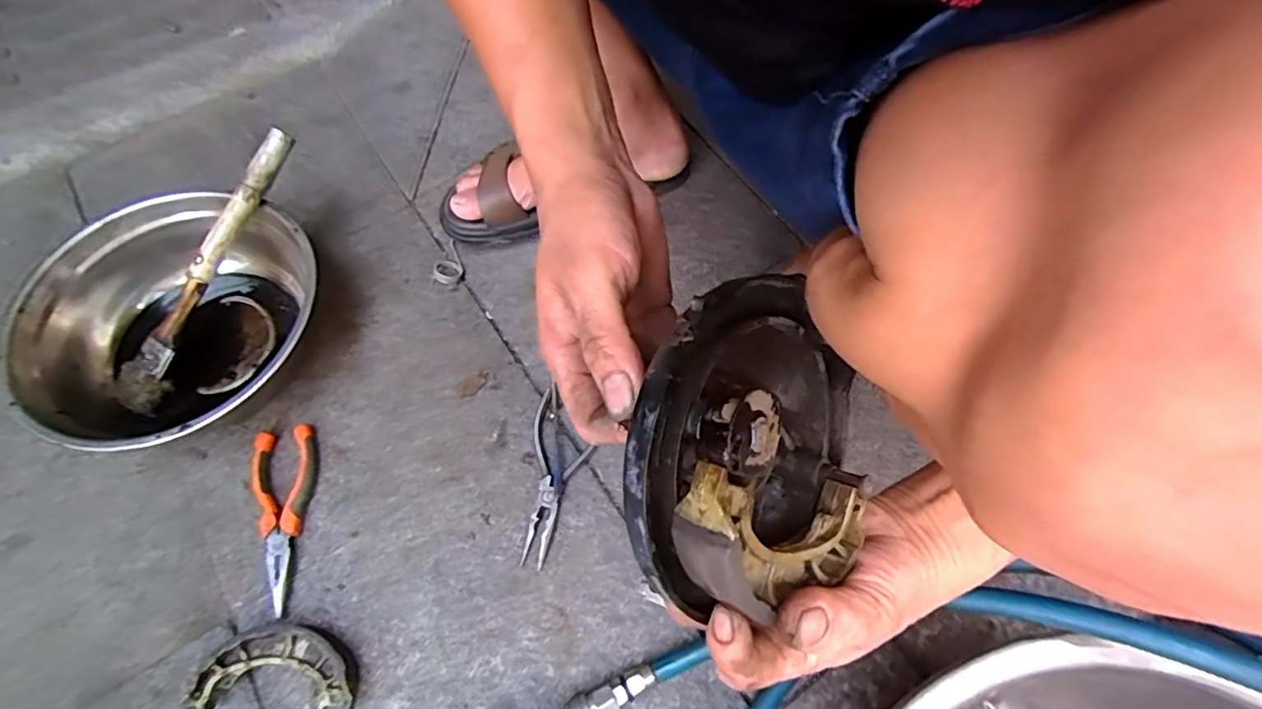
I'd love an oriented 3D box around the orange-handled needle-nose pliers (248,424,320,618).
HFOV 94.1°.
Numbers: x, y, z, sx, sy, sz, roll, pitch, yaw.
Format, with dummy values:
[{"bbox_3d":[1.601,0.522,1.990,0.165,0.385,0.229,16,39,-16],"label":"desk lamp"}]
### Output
[{"bbox_3d":[-0.292,0.134,0.493,0.050,0.018,0.148,-11,64,-6],"label":"orange-handled needle-nose pliers"}]

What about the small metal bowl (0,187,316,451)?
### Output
[{"bbox_3d":[-0.404,-0.025,0.533,0.232,0.084,0.241,0,63,-1],"label":"small metal bowl"}]

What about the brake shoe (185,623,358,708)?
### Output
[{"bbox_3d":[-0.260,0.233,0.440,0.112,0.029,0.055,1,63,0],"label":"brake shoe"}]

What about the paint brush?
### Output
[{"bbox_3d":[-0.388,-0.080,0.533,0.040,0.027,0.280,27,87,12],"label":"paint brush"}]

